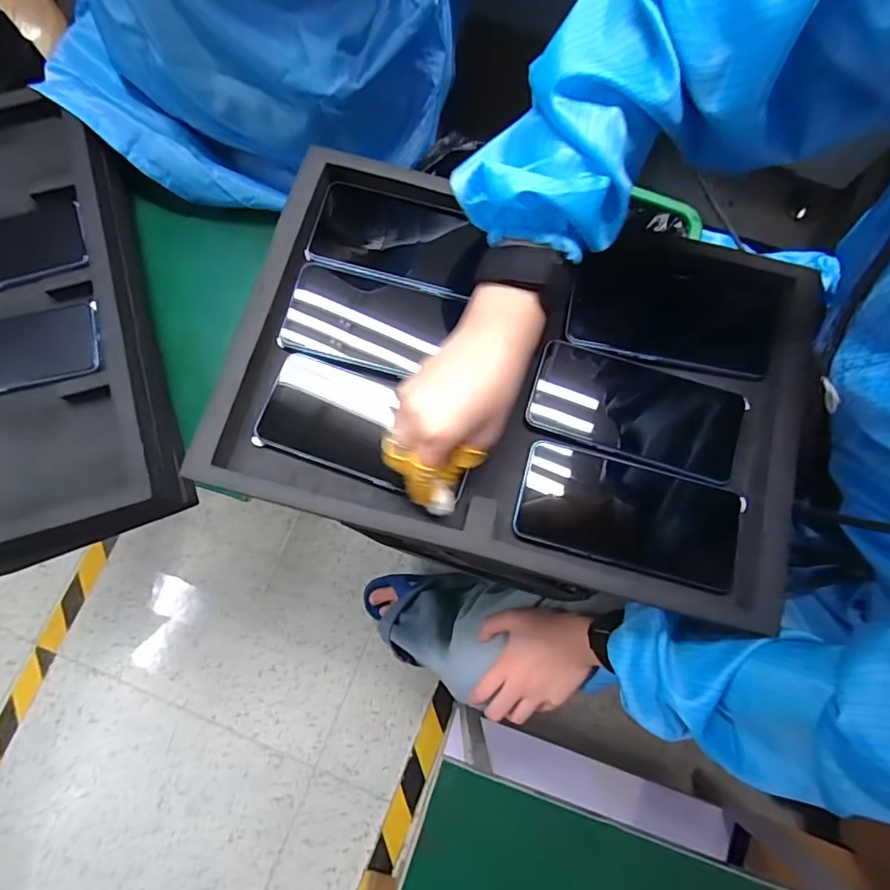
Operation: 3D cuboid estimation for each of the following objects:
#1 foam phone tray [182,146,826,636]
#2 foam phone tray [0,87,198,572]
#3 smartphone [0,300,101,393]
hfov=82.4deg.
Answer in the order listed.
[{"bbox_3d":[0.054,-0.056,0.394,0.421,0.035,0.281,15,78,2],"label":"foam phone tray"},{"bbox_3d":[-0.448,-0.138,0.538,0.250,0.059,0.514,-18,79,-5],"label":"foam phone tray"},{"bbox_3d":[-0.445,-0.093,0.521,0.173,0.013,0.079,-13,79,-4],"label":"smartphone"}]

